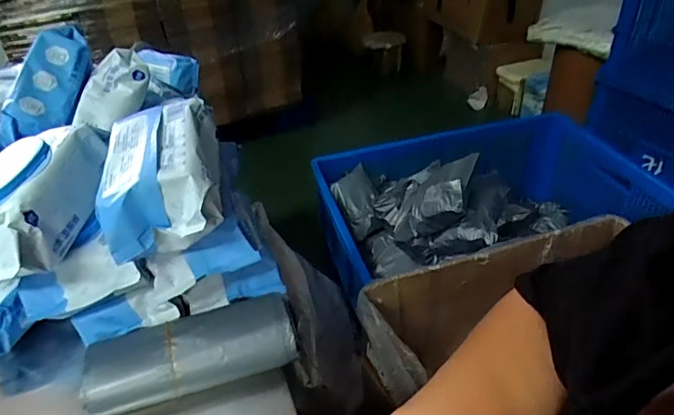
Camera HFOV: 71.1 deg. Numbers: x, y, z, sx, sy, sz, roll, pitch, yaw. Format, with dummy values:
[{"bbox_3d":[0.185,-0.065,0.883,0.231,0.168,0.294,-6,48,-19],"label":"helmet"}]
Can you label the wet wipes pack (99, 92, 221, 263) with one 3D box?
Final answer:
[{"bbox_3d":[-0.172,-0.031,0.474,0.111,0.087,0.165,-8,37,-6],"label":"wet wipes pack"}]

